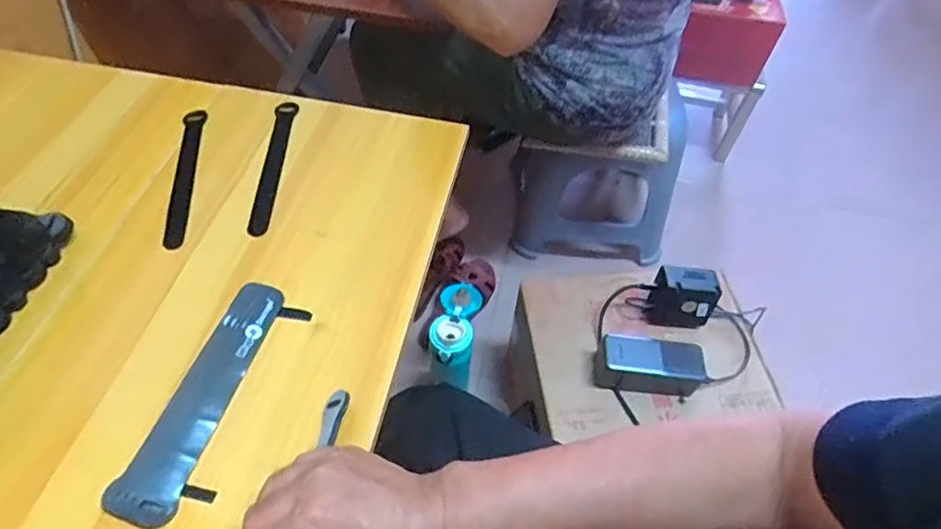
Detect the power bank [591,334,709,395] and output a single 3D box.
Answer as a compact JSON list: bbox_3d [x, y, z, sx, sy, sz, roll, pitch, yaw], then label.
[{"bbox_3d":[0.233,0.130,0.766,0.135,0.065,0.056,8,52,3],"label":"power bank"}]

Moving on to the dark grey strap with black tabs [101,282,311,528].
[{"bbox_3d":[-0.196,0.099,0.457,0.063,0.014,0.198,15,53,8],"label":"dark grey strap with black tabs"}]

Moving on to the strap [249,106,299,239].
[{"bbox_3d":[-0.208,-0.105,0.621,0.022,0.009,0.197,2,52,-2],"label":"strap"}]

